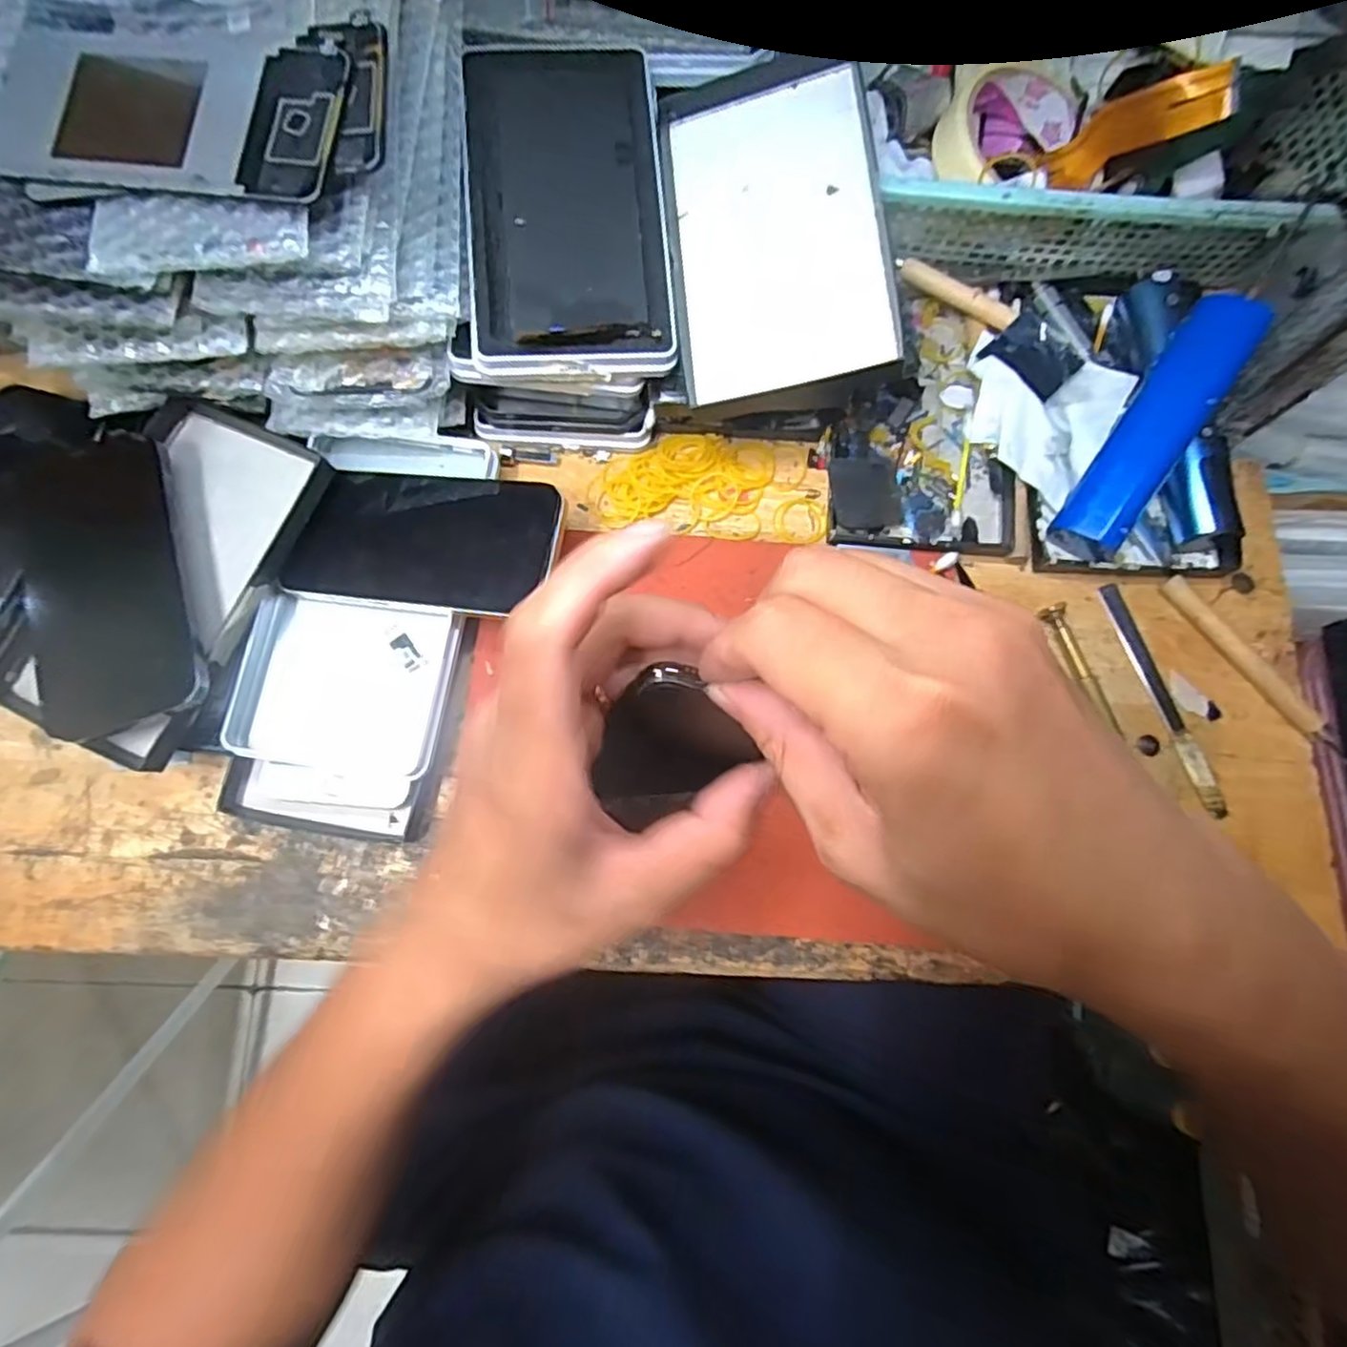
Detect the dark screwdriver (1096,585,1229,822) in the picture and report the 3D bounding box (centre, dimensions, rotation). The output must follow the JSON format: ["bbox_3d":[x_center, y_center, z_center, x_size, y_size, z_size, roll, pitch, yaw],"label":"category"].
[{"bbox_3d":[0.256,0.012,0.360,0.012,0.008,0.129,-18,79,-3],"label":"dark screwdriver"}]

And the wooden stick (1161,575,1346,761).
[{"bbox_3d":[0.301,-0.004,0.358,0.010,0.013,0.117,-35,80,-6],"label":"wooden stick"}]

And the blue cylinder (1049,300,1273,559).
[{"bbox_3d":[0.243,-0.123,0.347,0.034,0.031,0.131,30,103,7],"label":"blue cylinder"}]

